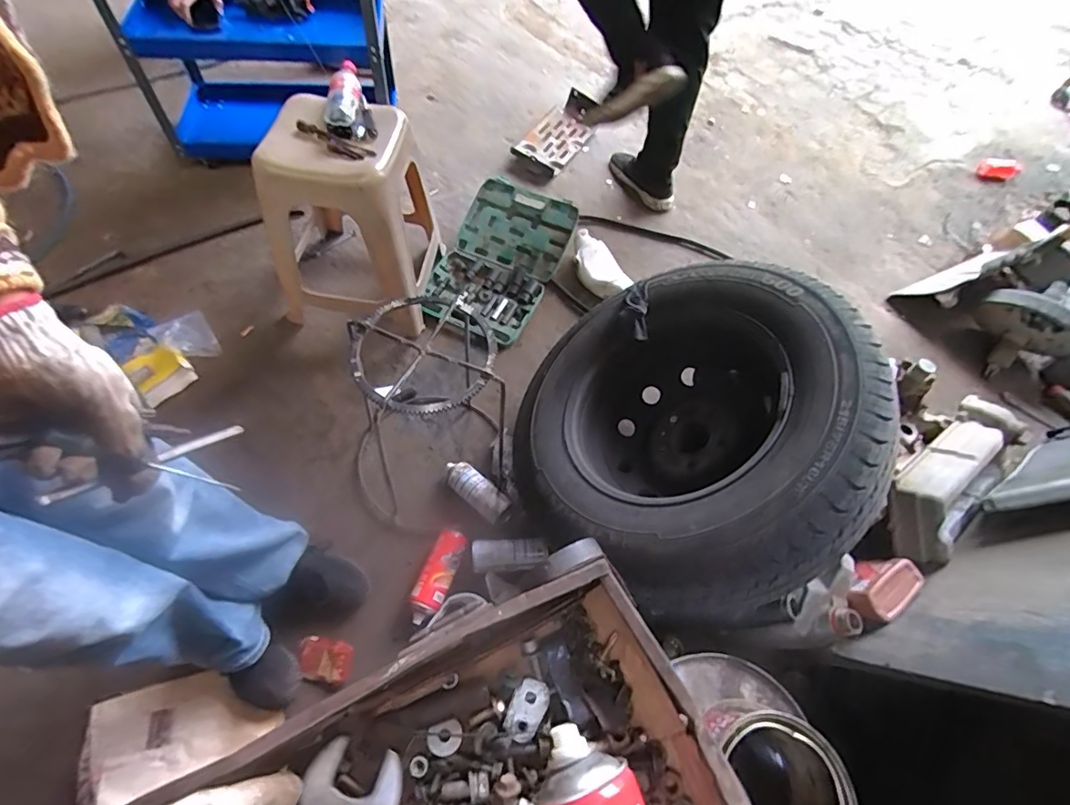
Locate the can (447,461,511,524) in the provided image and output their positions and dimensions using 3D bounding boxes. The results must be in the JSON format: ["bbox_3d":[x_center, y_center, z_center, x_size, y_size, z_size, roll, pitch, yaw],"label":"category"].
[{"bbox_3d":[-0.134,0.195,1.169,0.178,0.055,0.070,37,65,18],"label":"can"}]

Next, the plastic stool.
[{"bbox_3d":[-0.461,-0.440,1.251,0.367,0.460,0.332,4,59,0],"label":"plastic stool"}]

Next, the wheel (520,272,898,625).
[{"bbox_3d":[0.291,0.030,1.038,0.668,0.233,0.677,-12,54,29],"label":"wheel"}]

